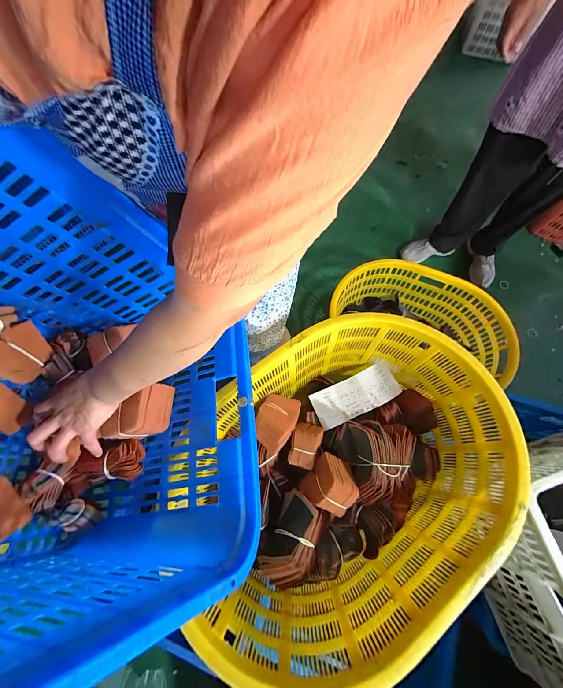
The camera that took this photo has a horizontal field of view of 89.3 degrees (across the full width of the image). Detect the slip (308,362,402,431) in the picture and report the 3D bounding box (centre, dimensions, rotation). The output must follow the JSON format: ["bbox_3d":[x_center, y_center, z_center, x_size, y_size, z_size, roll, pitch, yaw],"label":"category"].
[{"bbox_3d":[0.178,0.126,0.702,0.204,0.020,0.094,-27,60,6],"label":"slip"}]

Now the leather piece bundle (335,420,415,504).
[{"bbox_3d":[0.208,0.241,0.611,0.155,0.098,0.155,-7,69,-4],"label":"leather piece bundle"}]

